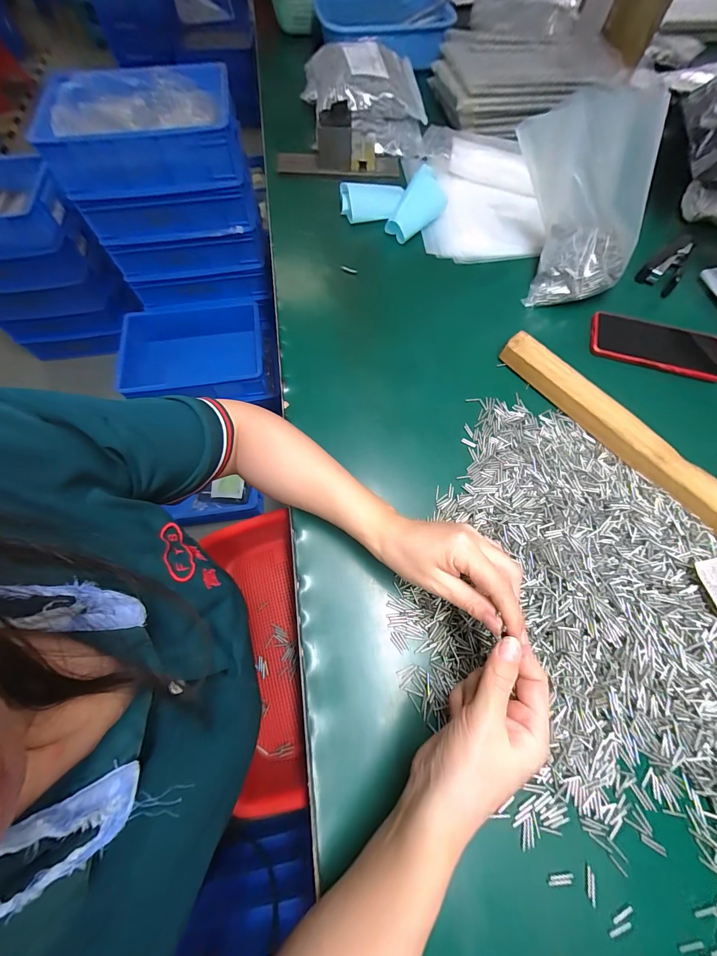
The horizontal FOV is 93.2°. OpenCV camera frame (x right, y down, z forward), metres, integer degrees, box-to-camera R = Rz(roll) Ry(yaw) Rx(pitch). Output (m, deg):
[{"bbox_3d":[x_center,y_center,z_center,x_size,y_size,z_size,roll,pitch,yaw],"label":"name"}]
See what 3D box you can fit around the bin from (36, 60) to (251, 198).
[{"bbox_3d":[-0.504,-0.836,0.816,0.408,0.125,0.295,-11,68,-4],"label":"bin"}]

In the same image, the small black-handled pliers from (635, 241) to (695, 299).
[{"bbox_3d":[0.473,-0.320,0.514,0.101,0.031,0.053,-41,73,-15],"label":"small black-handled pliers"}]

